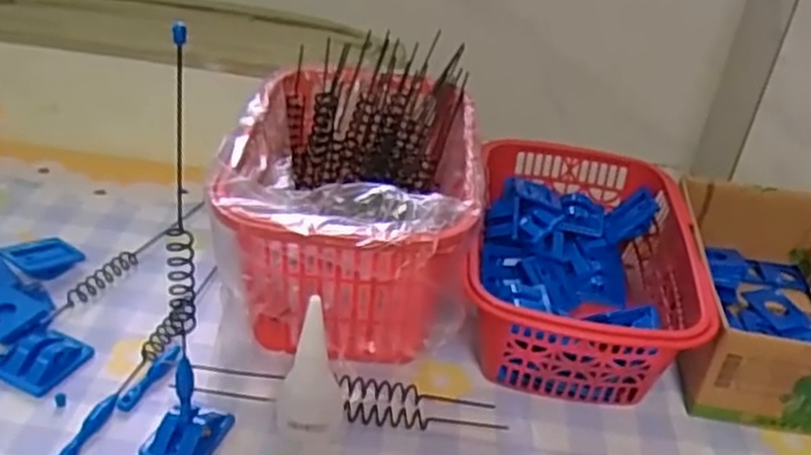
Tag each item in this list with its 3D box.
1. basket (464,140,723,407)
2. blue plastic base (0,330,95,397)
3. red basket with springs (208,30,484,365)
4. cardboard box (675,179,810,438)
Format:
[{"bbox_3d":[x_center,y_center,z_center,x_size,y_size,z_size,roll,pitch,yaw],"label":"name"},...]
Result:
[{"bbox_3d":[0.116,0.024,0.531,0.141,0.074,0.205,9,34,4],"label":"basket"},{"bbox_3d":[-0.215,0.076,0.459,0.040,0.014,0.046,18,36,17],"label":"blue plastic base"},{"bbox_3d":[-0.032,-0.022,0.538,0.149,0.120,0.244,7,34,1],"label":"red basket with springs"},{"bbox_3d":[0.247,0.048,0.521,0.124,0.070,0.180,9,35,5],"label":"cardboard box"}]

